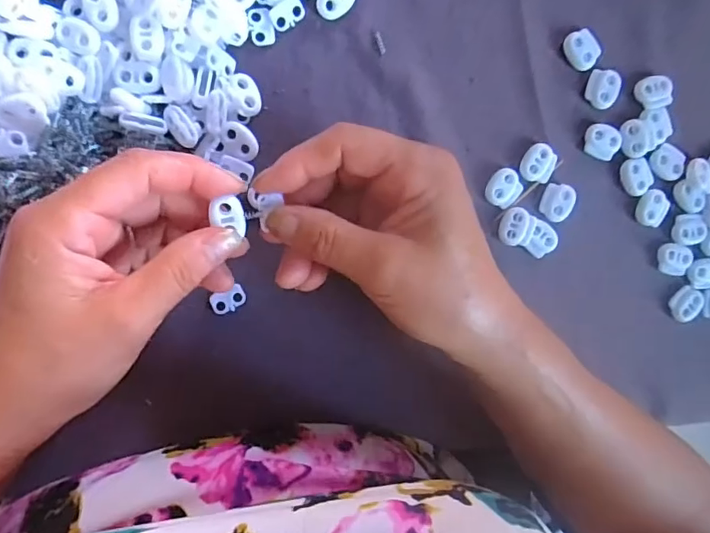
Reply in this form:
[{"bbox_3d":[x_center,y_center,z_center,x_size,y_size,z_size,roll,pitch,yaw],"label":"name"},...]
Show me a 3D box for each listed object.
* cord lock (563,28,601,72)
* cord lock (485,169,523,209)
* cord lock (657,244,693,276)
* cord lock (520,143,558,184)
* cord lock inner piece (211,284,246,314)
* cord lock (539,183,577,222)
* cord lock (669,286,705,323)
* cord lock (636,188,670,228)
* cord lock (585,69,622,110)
[{"bbox_3d":[0.132,-0.125,0.302,0.019,0.004,0.022,-35,100,-4],"label":"cord lock"},{"bbox_3d":[0.087,-0.045,0.303,0.019,0.006,0.022,42,88,-10],"label":"cord lock"},{"bbox_3d":[0.199,-0.004,0.322,0.022,0.005,0.019,8,94,-10],"label":"cord lock"},{"bbox_3d":[0.107,-0.061,0.304,0.019,0.004,0.021,17,93,-10],"label":"cord lock"},{"bbox_3d":[-0.069,0.018,0.287,0.018,0.004,0.012,-26,99,-6],"label":"cord lock inner piece"},{"bbox_3d":[0.120,-0.038,0.308,0.020,0.004,0.022,19,92,-10],"label":"cord lock"},{"bbox_3d":[0.210,0.024,0.330,0.016,0.008,0.024,42,88,-10],"label":"cord lock"},{"bbox_3d":[0.182,-0.036,0.317,0.018,0.004,0.022,21,92,-10],"label":"cord lock"},{"bbox_3d":[0.146,-0.105,0.306,0.019,0.004,0.023,21,92,-10],"label":"cord lock"}]

